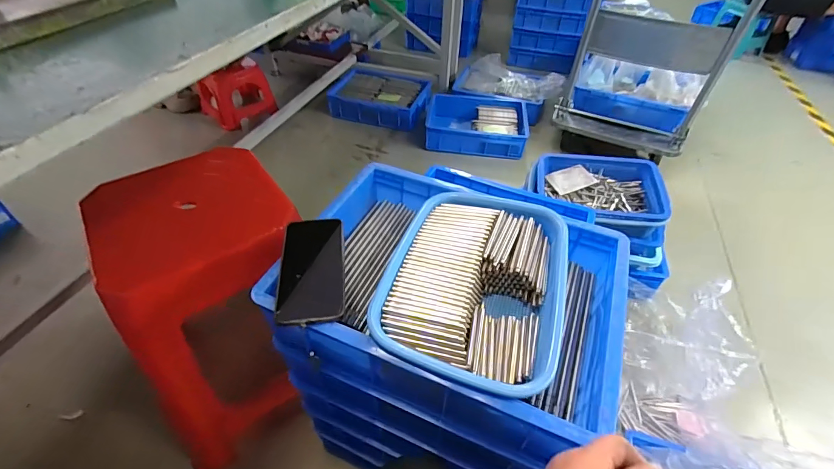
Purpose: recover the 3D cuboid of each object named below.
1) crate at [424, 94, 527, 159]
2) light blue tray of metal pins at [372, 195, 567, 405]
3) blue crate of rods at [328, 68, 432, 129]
[{"bbox_3d":[0.252,-0.466,1.702,0.414,0.124,0.336,6,45,4],"label":"crate"},{"bbox_3d":[0.073,0.063,0.511,0.215,0.070,0.292,12,45,9],"label":"light blue tray of metal pins"},{"bbox_3d":[-0.171,-0.649,1.868,0.453,0.118,0.374,12,45,10],"label":"blue crate of rods"}]

